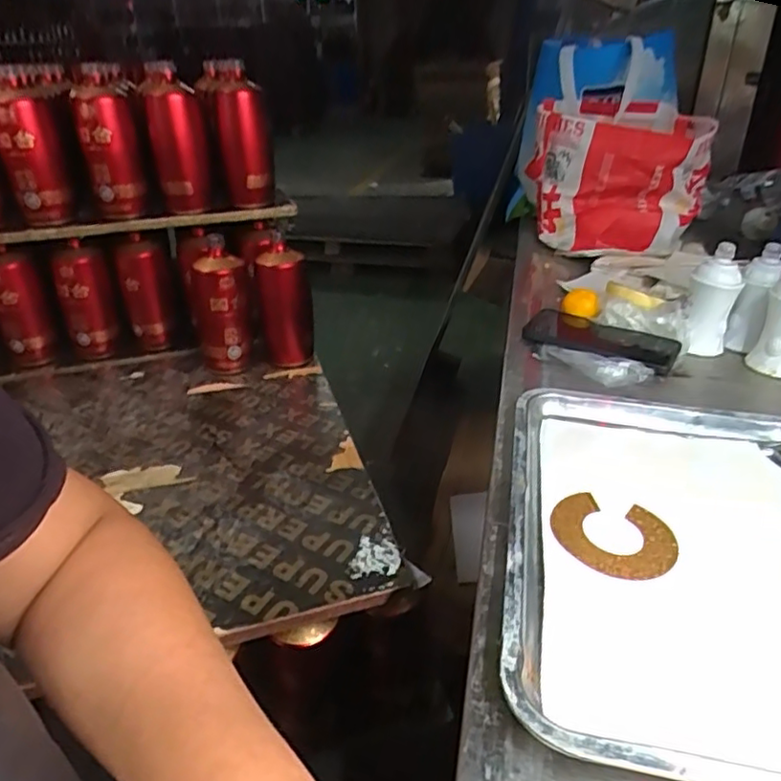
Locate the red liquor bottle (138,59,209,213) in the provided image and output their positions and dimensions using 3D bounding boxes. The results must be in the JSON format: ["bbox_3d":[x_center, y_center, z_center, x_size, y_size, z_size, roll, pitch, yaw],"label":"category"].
[{"bbox_3d":[-0.322,-0.381,0.945,0.081,0.194,0.079,-11,29,-10],"label":"red liquor bottle"}]

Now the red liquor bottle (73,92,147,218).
[{"bbox_3d":[-0.419,-0.346,0.921,0.066,0.162,0.061,-28,36,-36],"label":"red liquor bottle"}]

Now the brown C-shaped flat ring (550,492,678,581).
[{"bbox_3d":[0.154,0.101,0.429,0.082,0.005,0.077,15,28,17],"label":"brown C-shaped flat ring"}]

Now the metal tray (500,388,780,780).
[{"bbox_3d":[0.211,0.099,0.414,0.256,0.026,0.335,1,29,12],"label":"metal tray"}]

